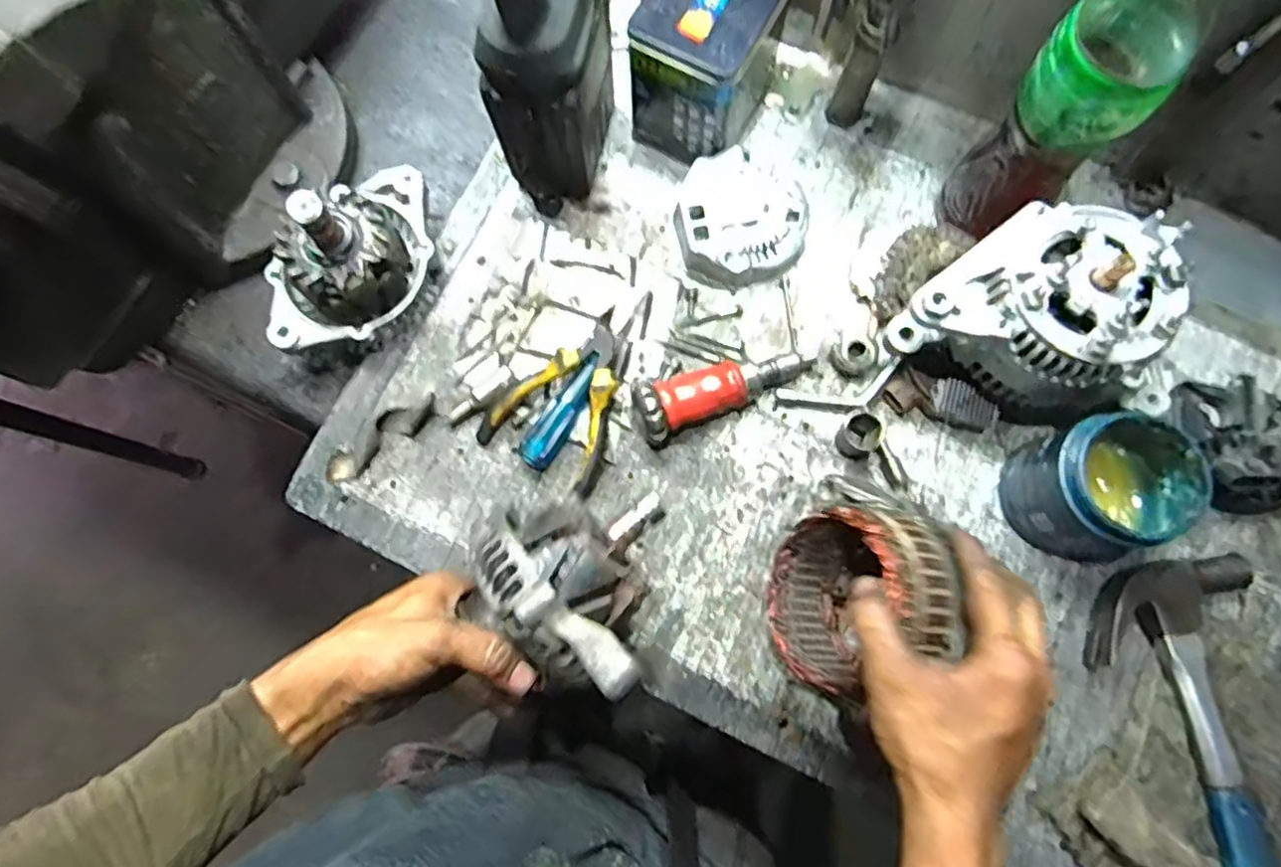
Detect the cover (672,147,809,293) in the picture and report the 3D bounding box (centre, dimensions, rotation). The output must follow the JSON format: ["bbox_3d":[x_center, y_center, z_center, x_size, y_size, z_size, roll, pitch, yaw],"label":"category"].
[{"bbox_3d":[0.085,-0.185,0.581,0.113,0.034,0.113,-16,78,-3],"label":"cover"}]

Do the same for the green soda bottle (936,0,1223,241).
[{"bbox_3d":[0.286,-0.216,0.451,0.072,0.243,0.078,-44,81,-9],"label":"green soda bottle"}]

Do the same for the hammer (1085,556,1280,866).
[{"bbox_3d":[0.406,0.259,0.473,0.122,0.028,0.330,-4,78,0],"label":"hammer"}]

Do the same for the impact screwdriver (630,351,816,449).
[{"bbox_3d":[0.067,-0.040,0.542,0.149,0.049,0.040,-24,79,-4],"label":"impact screwdriver"}]

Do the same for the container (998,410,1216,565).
[{"bbox_3d":[0.333,0.040,0.497,0.090,0.100,0.092,15,79,4],"label":"container"}]

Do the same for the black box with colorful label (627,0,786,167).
[{"bbox_3d":[0.057,-0.317,0.566,0.094,0.124,0.128,29,80,7],"label":"black box with colorful label"}]

